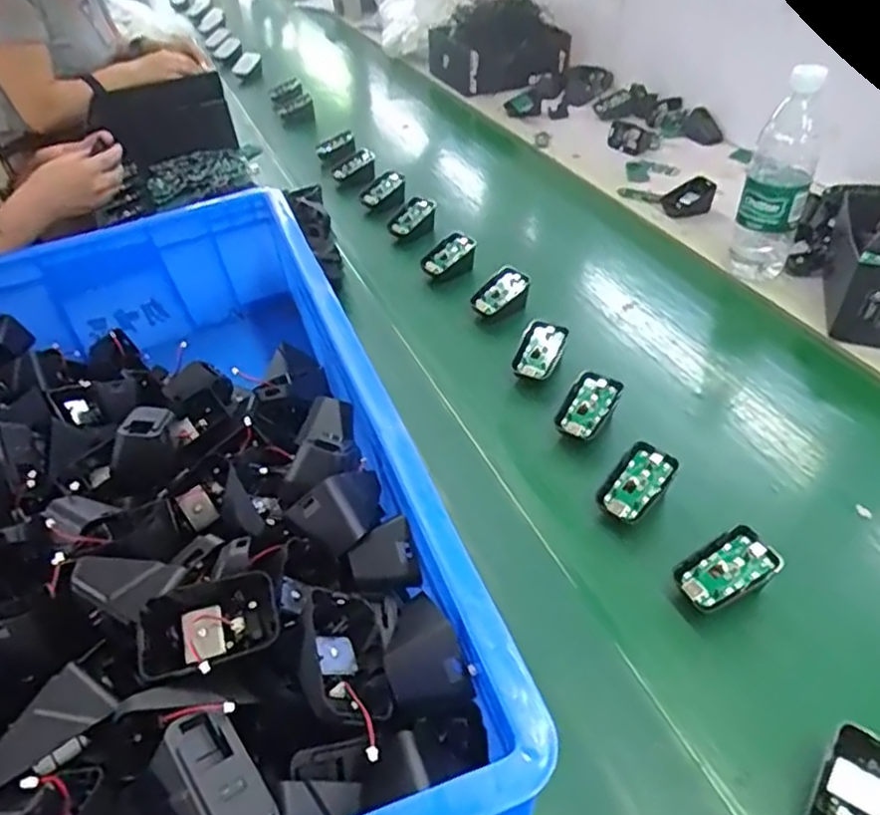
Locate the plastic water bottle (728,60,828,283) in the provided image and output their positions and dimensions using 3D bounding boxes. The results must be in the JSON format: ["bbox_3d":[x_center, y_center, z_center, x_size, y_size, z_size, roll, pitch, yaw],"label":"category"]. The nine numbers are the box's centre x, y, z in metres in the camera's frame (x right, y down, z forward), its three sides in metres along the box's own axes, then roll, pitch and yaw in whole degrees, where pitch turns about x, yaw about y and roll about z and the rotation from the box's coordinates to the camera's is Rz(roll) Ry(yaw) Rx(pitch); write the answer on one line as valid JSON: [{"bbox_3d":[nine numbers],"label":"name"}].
[{"bbox_3d":[0.379,-0.251,0.764,0.067,0.225,0.055,19,47,23],"label":"plastic water bottle"}]

